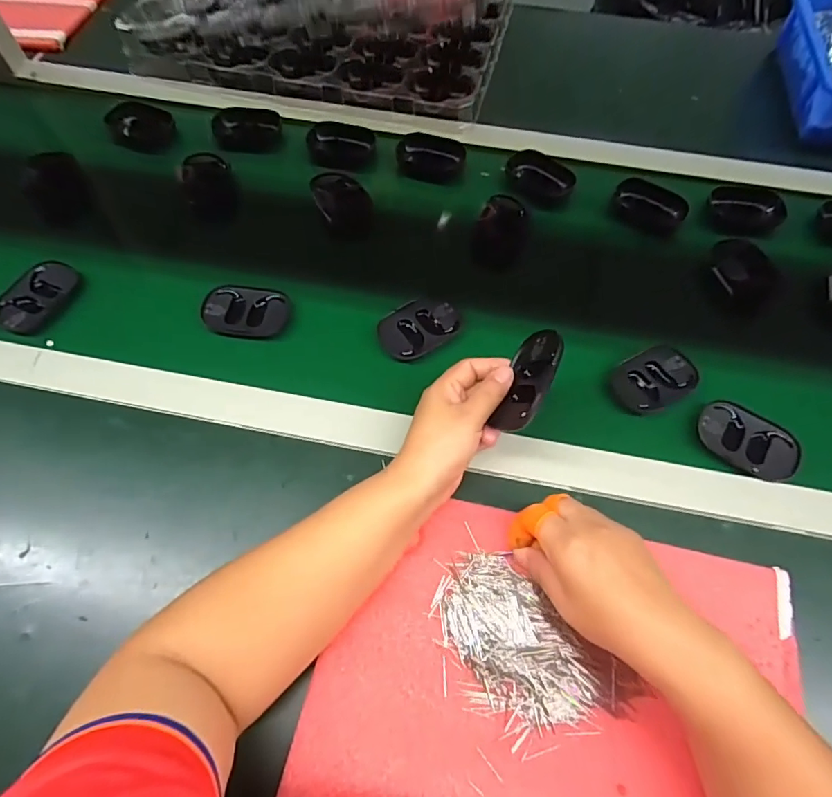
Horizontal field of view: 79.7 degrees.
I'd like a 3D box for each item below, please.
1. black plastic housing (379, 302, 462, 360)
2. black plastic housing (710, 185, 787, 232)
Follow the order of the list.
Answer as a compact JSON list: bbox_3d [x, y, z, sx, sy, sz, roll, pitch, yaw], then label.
[{"bbox_3d":[0.004,-0.073,0.510,0.085,0.011,0.055,-34,68,-16],"label":"black plastic housing"},{"bbox_3d":[0.399,-0.232,0.603,0.082,0.025,0.053,3,63,1],"label":"black plastic housing"}]

